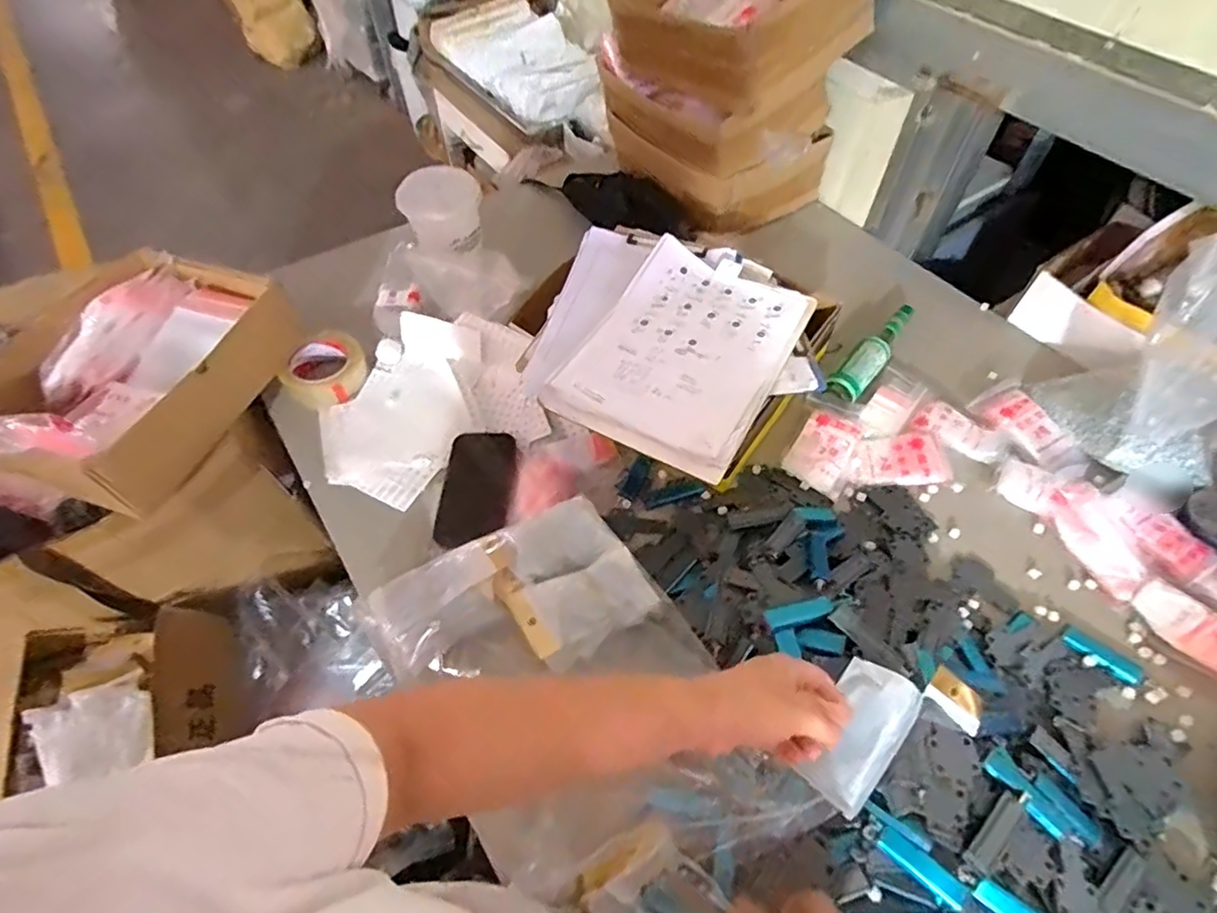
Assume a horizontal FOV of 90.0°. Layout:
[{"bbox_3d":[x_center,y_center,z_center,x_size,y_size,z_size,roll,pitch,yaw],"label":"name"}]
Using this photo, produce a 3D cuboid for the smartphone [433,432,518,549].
[{"bbox_3d":[-0.160,0.037,0.753,0.086,0.013,0.161,1,55,1],"label":"smartphone"}]

